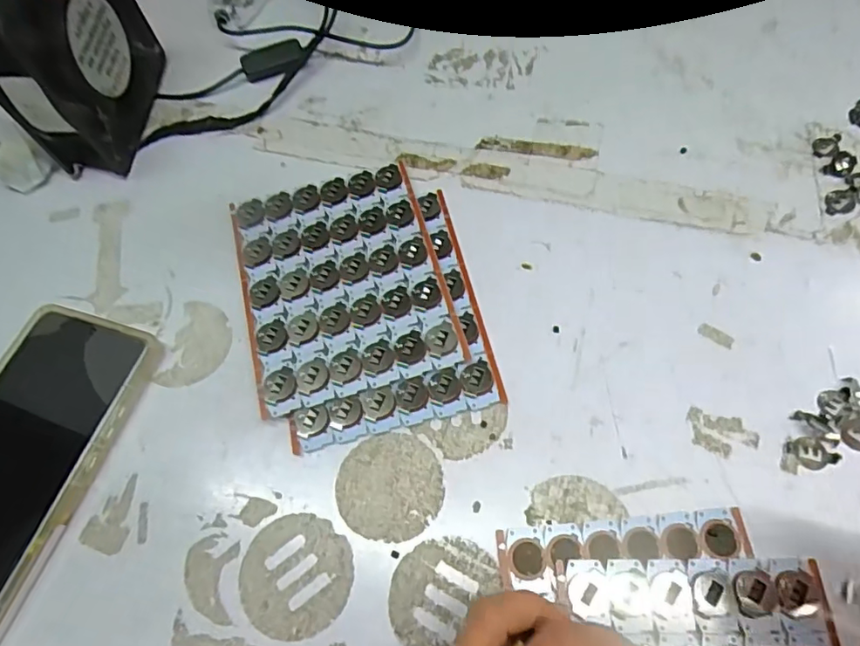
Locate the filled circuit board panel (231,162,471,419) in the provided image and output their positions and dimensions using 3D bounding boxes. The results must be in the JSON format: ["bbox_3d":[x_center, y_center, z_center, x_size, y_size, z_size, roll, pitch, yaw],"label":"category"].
[{"bbox_3d":[-0.053,-0.026,0.334,0.115,0.013,0.143,-15,64,-4],"label":"filled circuit board panel"}]

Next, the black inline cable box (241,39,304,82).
[{"bbox_3d":[-0.119,-0.198,0.419,0.047,0.016,0.018,-19,64,-6],"label":"black inline cable box"}]

